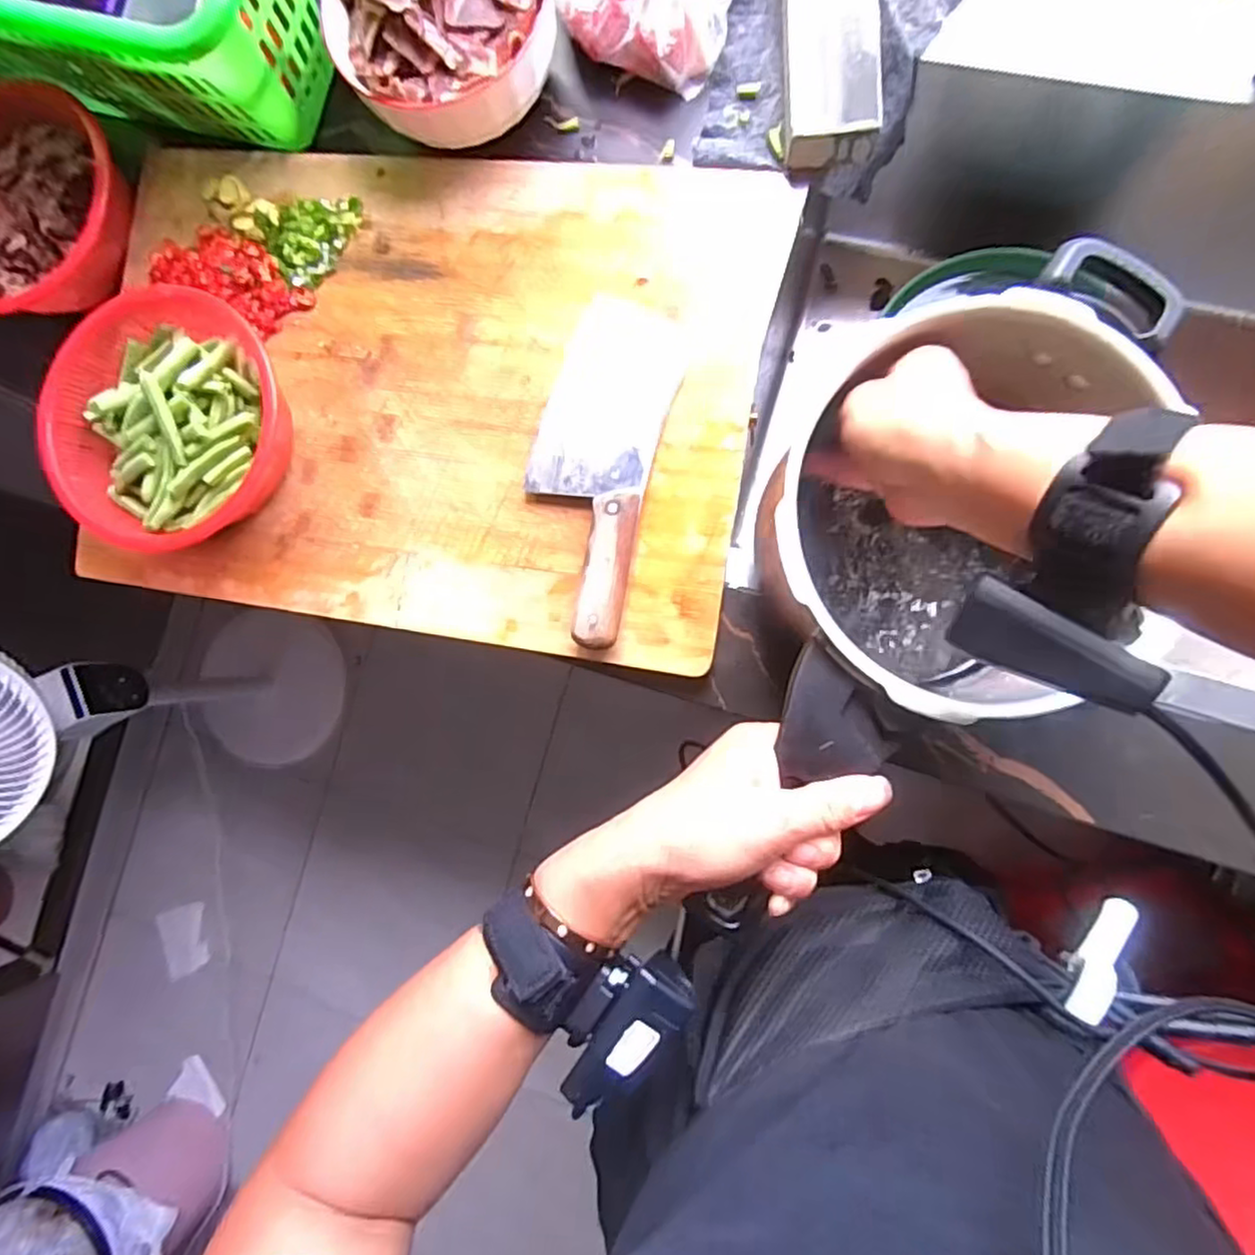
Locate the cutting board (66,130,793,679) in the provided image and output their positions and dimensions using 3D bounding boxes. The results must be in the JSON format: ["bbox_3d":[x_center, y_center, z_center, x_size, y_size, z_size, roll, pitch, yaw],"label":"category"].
[{"bbox_3d":[-0.148,-0.173,0.482,0.480,0.019,0.343,9,88,8],"label":"cutting board"}]

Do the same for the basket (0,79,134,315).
[{"bbox_3d":[-0.454,-0.317,0.509,0.135,0.051,0.156,11,89,9],"label":"basket"}]

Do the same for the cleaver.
[{"bbox_3d":[-0.023,-0.108,0.447,0.085,0.027,0.225,14,89,8],"label":"cleaver"}]

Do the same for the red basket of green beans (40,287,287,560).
[{"bbox_3d":[-0.315,-0.139,0.472,0.158,0.062,0.171,0,88,9],"label":"red basket of green beans"}]

